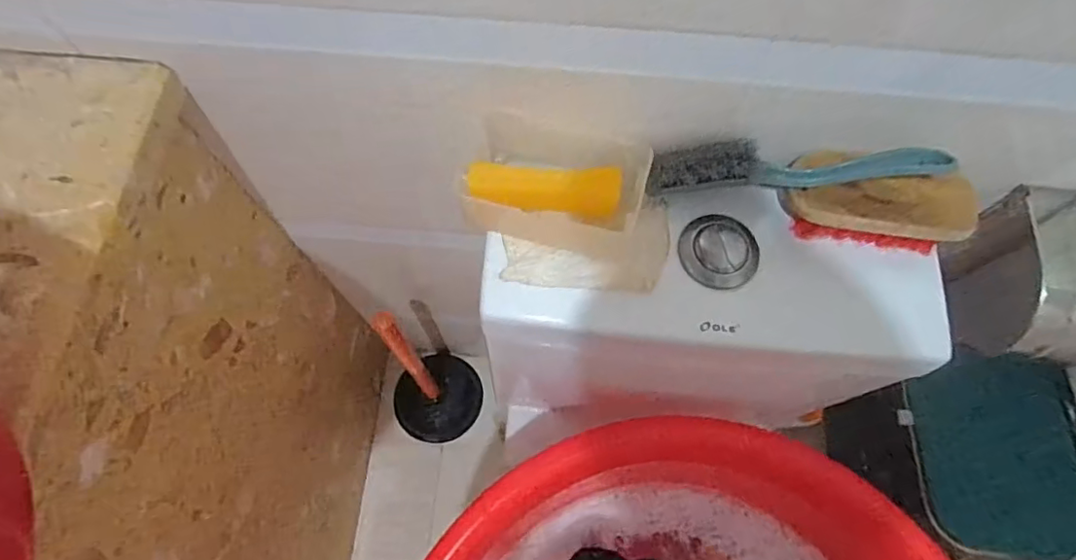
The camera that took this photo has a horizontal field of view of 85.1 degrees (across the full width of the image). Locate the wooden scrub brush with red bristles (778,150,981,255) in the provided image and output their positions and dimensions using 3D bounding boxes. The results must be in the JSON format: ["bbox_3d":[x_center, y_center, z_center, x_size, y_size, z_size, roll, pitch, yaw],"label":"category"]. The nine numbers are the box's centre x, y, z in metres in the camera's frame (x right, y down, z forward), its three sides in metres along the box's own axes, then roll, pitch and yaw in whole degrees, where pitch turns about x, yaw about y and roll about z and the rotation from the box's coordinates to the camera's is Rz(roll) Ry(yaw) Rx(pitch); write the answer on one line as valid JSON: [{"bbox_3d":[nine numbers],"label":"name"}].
[{"bbox_3d":[0.244,-0.058,0.432,0.127,0.047,0.063,9,69,2],"label":"wooden scrub brush with red bristles"}]

